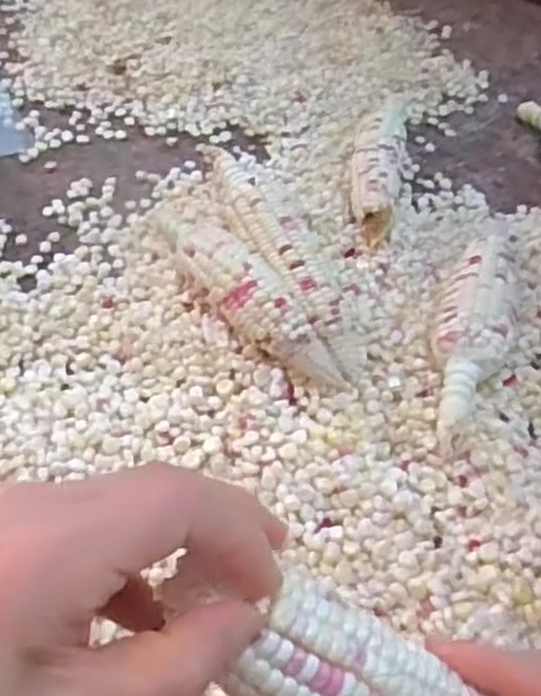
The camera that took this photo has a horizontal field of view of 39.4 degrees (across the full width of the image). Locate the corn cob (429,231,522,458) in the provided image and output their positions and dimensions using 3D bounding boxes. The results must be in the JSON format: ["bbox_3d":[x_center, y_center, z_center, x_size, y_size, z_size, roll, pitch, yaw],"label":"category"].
[{"bbox_3d":[0.139,-0.017,0.519,0.052,0.044,0.205,17,48,8],"label":"corn cob"}]

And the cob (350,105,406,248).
[{"bbox_3d":[0.089,-0.146,0.635,0.045,0.042,0.168,10,48,2],"label":"cob"}]

